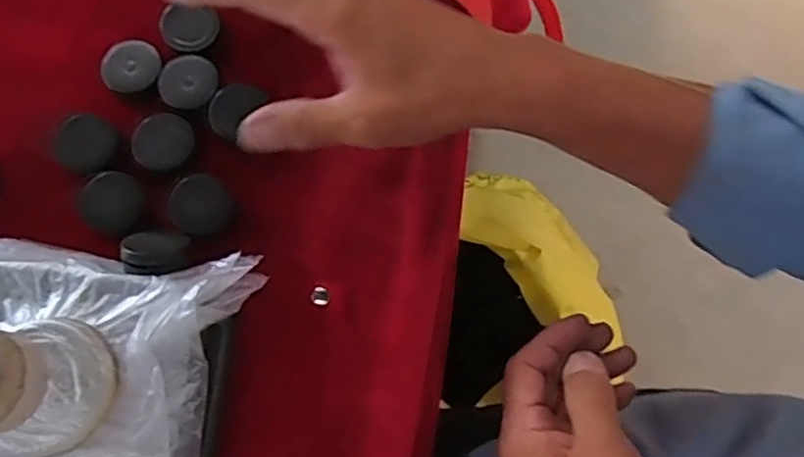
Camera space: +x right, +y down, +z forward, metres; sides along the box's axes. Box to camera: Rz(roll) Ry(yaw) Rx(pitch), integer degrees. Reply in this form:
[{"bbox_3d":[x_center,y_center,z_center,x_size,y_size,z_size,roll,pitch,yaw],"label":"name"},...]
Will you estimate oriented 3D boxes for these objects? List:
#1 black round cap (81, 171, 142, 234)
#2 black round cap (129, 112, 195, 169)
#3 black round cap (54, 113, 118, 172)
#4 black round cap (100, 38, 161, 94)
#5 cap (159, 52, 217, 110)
[{"bbox_3d":[-0.150,-0.013,0.348,0.031,0.014,0.030,0,75,-1],"label":"black round cap"},{"bbox_3d":[-0.128,-0.047,0.353,0.032,0.005,0.029,-25,77,-7],"label":"black round cap"},{"bbox_3d":[-0.168,-0.046,0.350,0.033,0.007,0.029,42,78,10],"label":"black round cap"},{"bbox_3d":[-0.147,-0.088,0.359,0.031,0.005,0.027,-24,76,-7],"label":"black round cap"},{"bbox_3d":[-0.117,-0.080,0.362,0.030,0.004,0.031,0,75,-1],"label":"cap"}]

